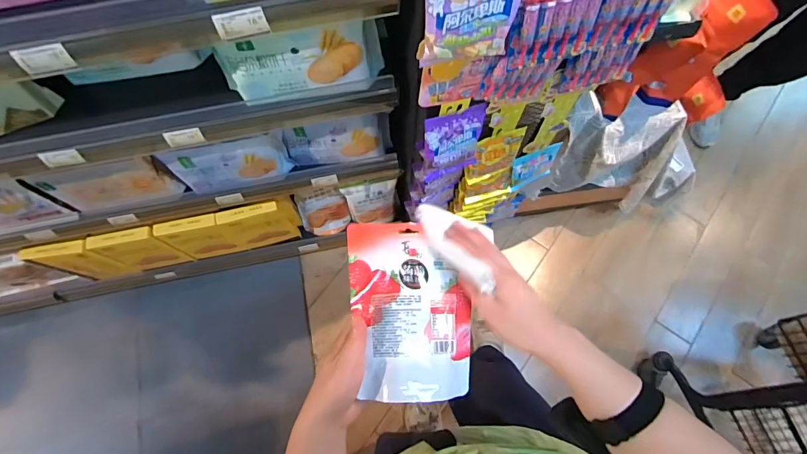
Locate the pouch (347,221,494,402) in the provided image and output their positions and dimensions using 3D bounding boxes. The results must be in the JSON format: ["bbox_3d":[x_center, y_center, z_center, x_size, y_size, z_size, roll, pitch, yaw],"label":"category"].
[{"bbox_3d":[0.011,0.085,0.430,0.124,0.038,0.186,-6,72,-2],"label":"pouch"}]

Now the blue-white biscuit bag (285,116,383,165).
[{"bbox_3d":[-0.165,-0.203,0.956,0.229,0.167,0.038,-8,72,-2],"label":"blue-white biscuit bag"}]

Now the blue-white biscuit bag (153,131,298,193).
[{"bbox_3d":[-0.404,-0.145,0.950,0.259,0.186,0.036,-14,73,-4],"label":"blue-white biscuit bag"}]

